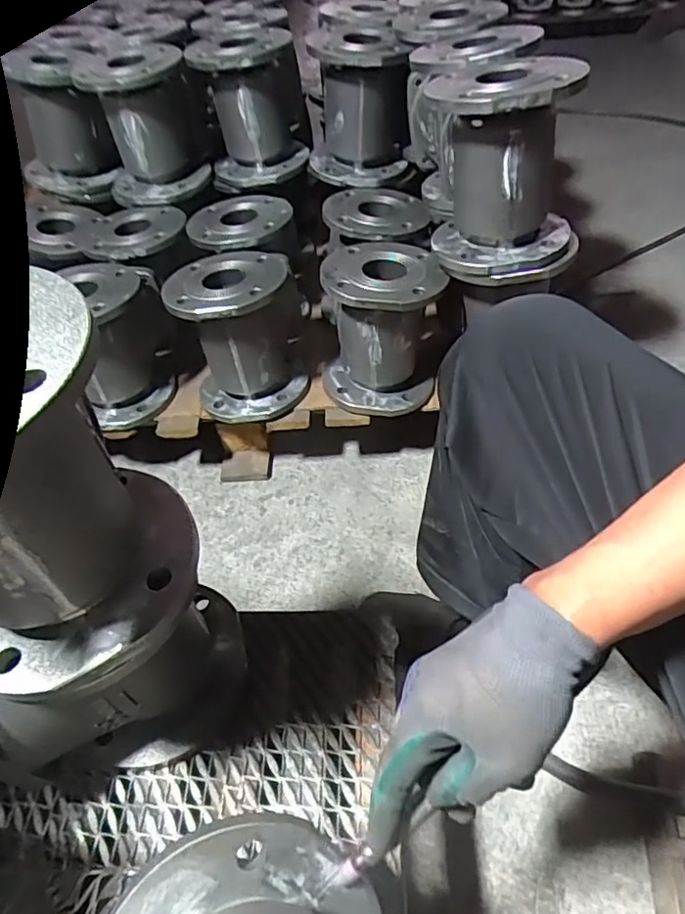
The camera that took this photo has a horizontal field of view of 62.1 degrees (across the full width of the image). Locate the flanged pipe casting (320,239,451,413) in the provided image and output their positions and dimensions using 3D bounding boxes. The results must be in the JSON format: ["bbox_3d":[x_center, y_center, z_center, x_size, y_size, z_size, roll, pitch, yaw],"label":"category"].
[{"bbox_3d":[0.055,-0.192,0.838,0.173,0.195,0.163,0,48,5],"label":"flanged pipe casting"}]

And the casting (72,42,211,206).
[{"bbox_3d":[-0.312,-0.532,0.913,0.167,0.197,0.187,-9,47,-3],"label":"casting"}]

